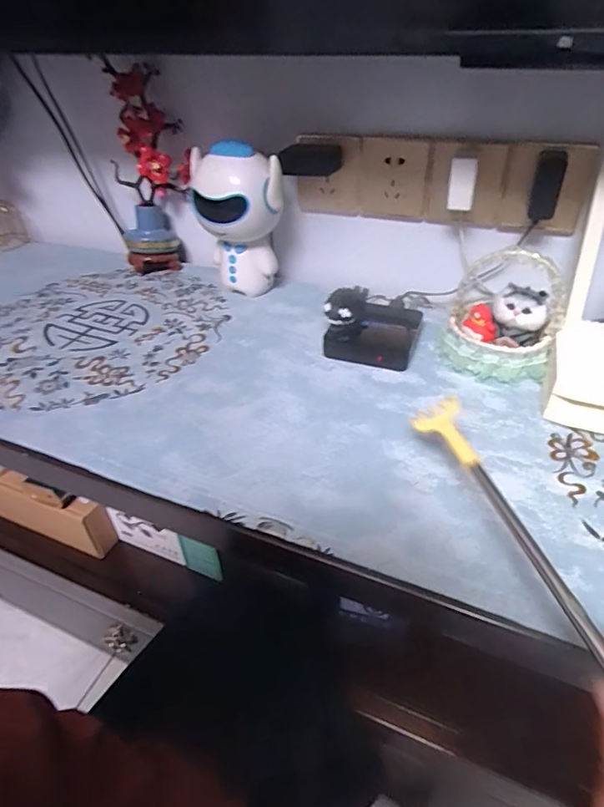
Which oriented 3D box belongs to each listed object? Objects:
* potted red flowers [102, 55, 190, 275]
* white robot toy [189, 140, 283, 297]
[{"bbox_3d":[-0.216,-0.329,0.681,0.093,0.253,0.124,-12,40,-12],"label":"potted red flowers"},{"bbox_3d":[-0.078,-0.226,0.617,0.110,0.179,0.086,-7,40,-7],"label":"white robot toy"}]

